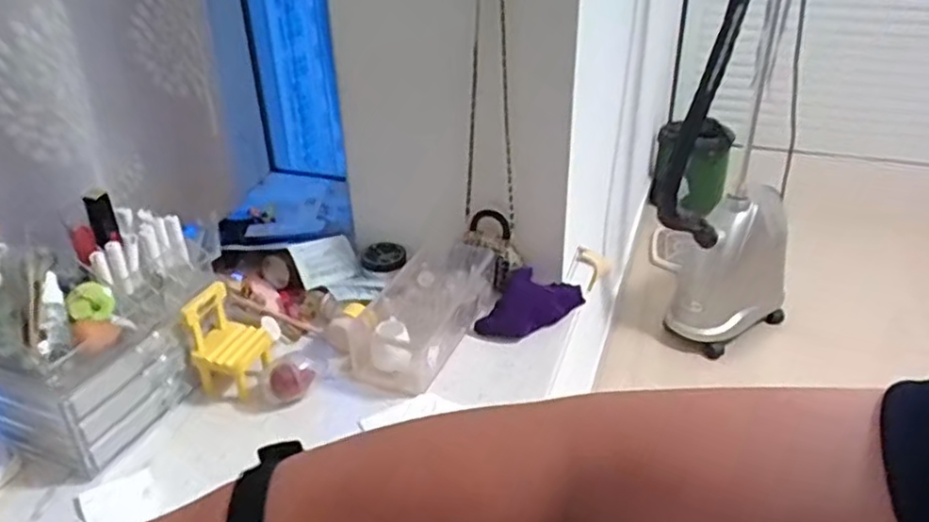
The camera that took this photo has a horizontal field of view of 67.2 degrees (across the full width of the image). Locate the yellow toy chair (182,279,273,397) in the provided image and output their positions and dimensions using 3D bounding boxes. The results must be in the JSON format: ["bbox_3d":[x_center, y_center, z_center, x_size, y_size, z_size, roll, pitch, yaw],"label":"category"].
[{"bbox_3d":[-0.263,0.087,0.784,0.074,0.103,0.077,10,32,18],"label":"yellow toy chair"}]

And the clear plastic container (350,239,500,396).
[{"bbox_3d":[-0.051,0.053,0.873,0.125,0.068,0.247,10,32,17],"label":"clear plastic container"}]

